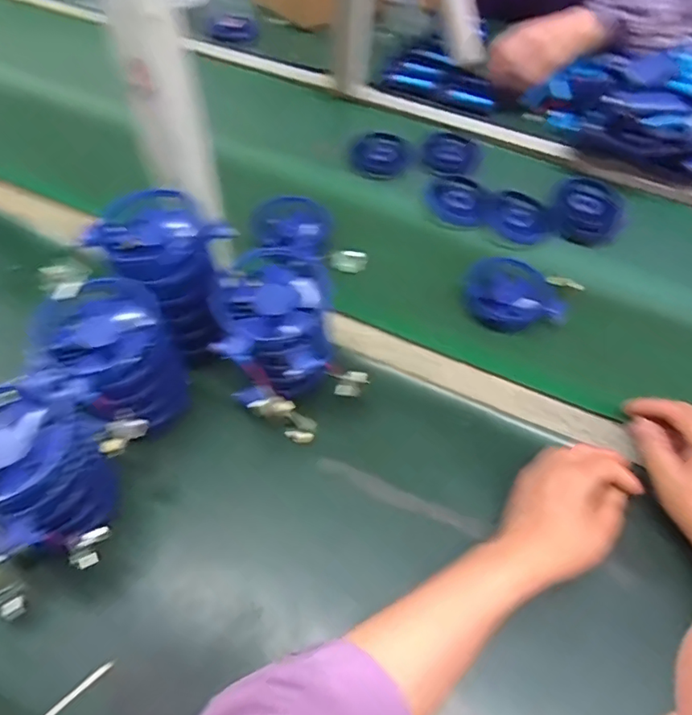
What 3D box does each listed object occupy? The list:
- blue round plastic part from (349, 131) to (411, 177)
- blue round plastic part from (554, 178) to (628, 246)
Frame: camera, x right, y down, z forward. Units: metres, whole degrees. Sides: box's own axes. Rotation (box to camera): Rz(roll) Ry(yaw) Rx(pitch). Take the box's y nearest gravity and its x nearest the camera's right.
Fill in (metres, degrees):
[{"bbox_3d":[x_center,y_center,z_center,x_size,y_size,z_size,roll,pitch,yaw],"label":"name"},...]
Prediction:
[{"bbox_3d":[0.047,-0.288,0.759,0.084,0.021,0.093,11,54,4],"label":"blue round plastic part"},{"bbox_3d":[0.317,-0.193,0.701,0.087,0.019,0.125,20,55,10],"label":"blue round plastic part"}]

